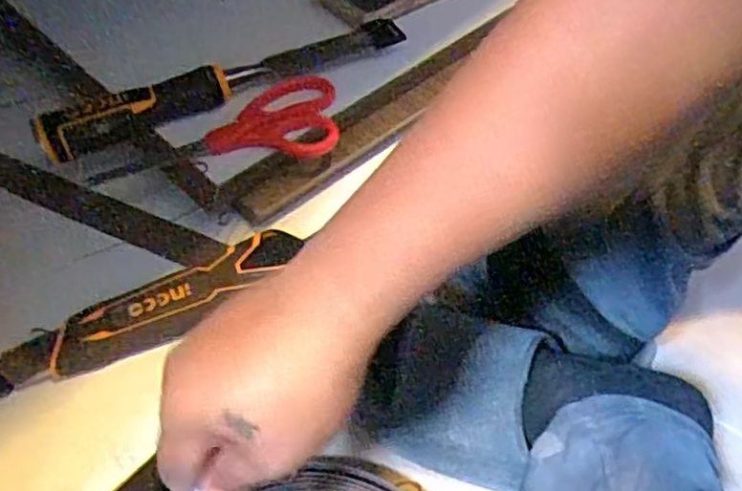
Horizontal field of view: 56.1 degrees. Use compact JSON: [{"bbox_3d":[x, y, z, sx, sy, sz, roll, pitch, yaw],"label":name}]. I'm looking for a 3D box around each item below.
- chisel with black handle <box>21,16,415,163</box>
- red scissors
[{"bbox_3d":[-0.096,-0.119,0.498,0.270,0.029,0.026,-20,54,-22],"label":"chisel with black handle"},{"bbox_3d":[-0.102,-0.075,0.479,0.176,0.006,0.063,-16,53,-19],"label":"red scissors"}]

